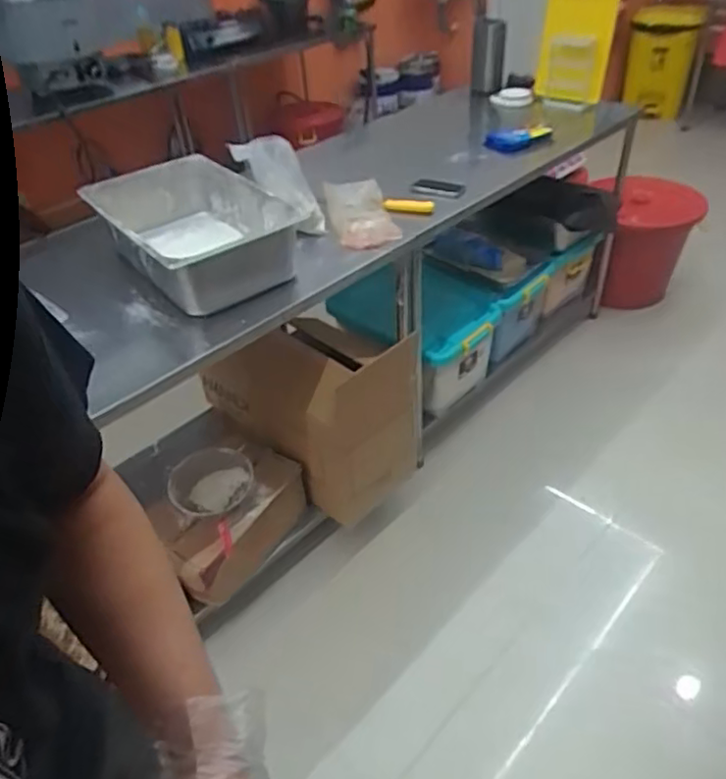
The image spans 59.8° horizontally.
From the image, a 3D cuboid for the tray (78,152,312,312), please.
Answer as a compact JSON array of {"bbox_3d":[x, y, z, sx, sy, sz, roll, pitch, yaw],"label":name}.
[{"bbox_3d":[-0.368,-0.339,1.332,0.293,0.182,0.497,-28,44,-26],"label":"tray"}]

